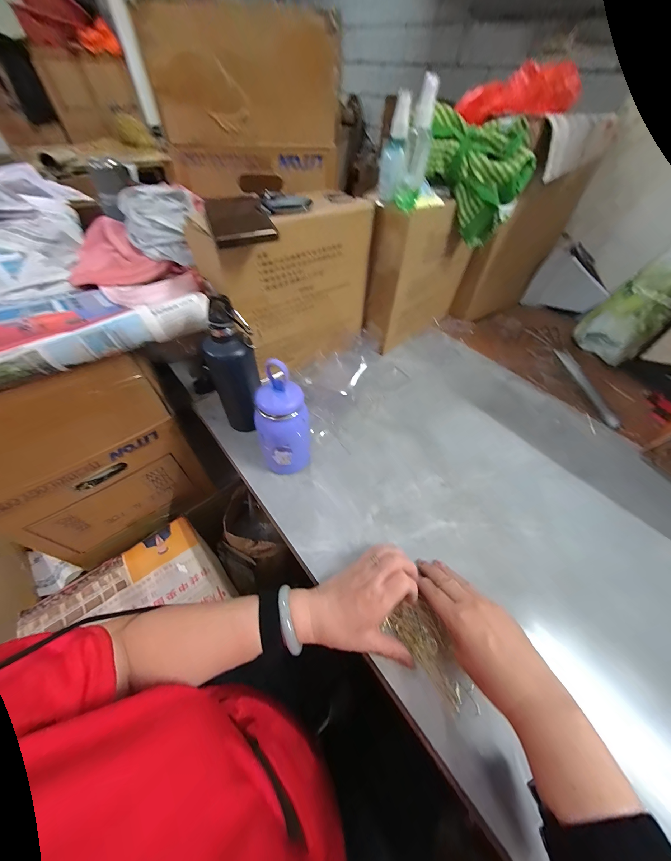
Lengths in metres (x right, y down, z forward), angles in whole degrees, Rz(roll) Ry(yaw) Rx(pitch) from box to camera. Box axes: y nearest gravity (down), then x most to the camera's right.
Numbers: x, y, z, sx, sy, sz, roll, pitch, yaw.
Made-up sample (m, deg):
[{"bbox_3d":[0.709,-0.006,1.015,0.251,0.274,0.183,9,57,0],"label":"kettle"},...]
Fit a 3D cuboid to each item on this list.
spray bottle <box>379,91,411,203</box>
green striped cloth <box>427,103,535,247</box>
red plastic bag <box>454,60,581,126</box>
[{"bbox_3d":[0.094,-0.438,0.445,0.038,0.116,0.031,7,51,2],"label":"spray bottle"},{"bbox_3d":[0.239,-0.449,0.511,0.187,0.152,0.085,23,54,14],"label":"green striped cloth"},{"bbox_3d":[0.333,-0.614,0.518,0.201,0.074,0.046,15,52,9],"label":"red plastic bag"}]

